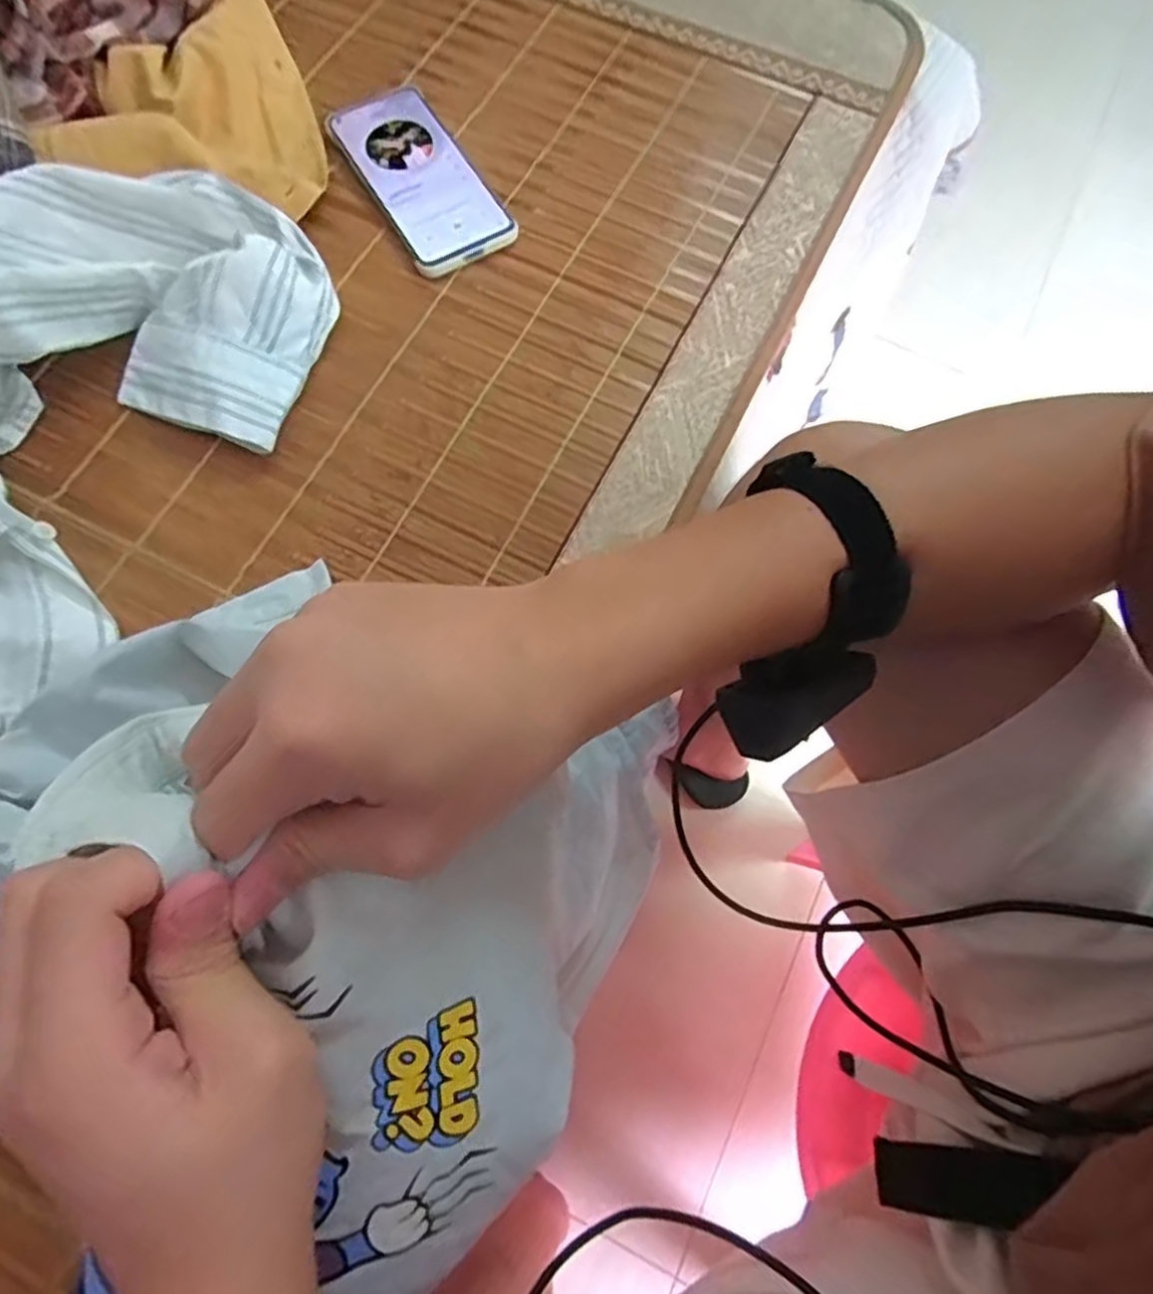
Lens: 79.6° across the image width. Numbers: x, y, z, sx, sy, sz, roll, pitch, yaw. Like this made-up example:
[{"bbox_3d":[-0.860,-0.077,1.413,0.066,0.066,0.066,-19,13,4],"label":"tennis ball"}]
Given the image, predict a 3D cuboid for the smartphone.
[{"bbox_3d":[-0.111,-0.331,0.486,0.074,0.012,0.168,-30,76,-10],"label":"smartphone"}]

